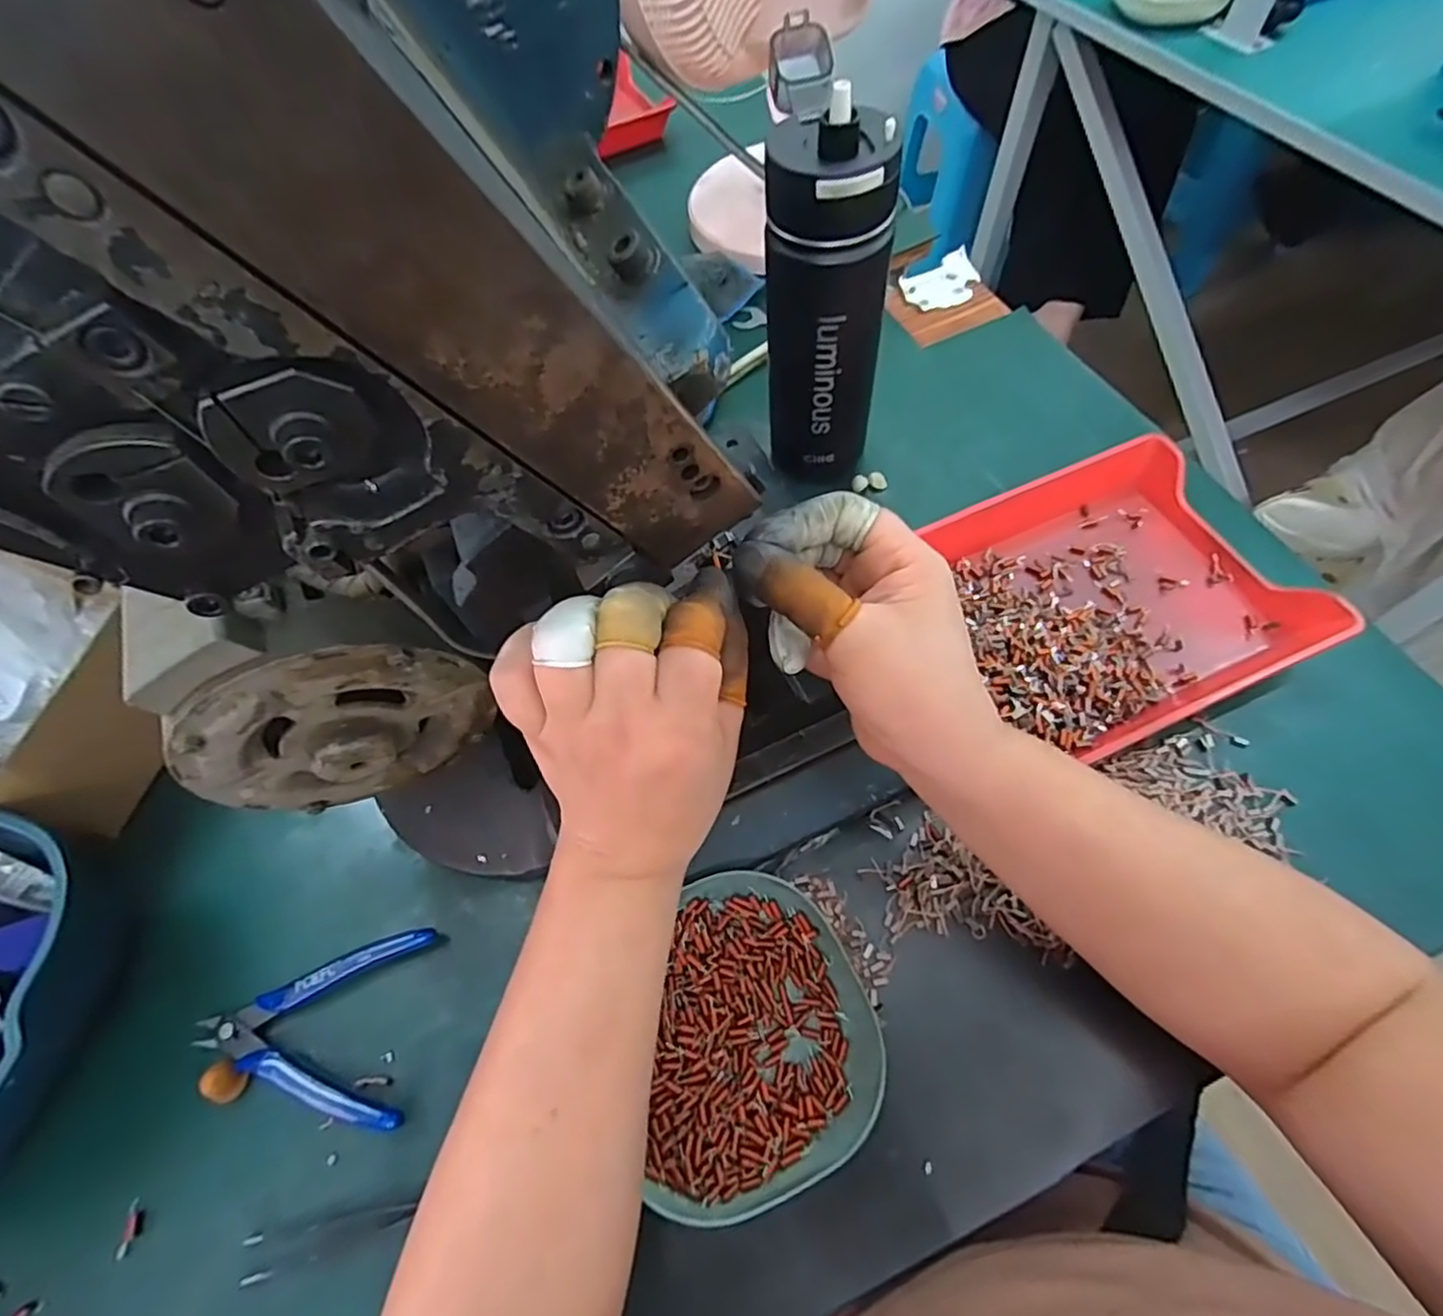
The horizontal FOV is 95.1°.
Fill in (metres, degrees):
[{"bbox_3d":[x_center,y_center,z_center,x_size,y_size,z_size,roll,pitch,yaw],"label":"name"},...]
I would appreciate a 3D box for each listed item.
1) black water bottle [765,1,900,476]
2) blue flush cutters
[{"bbox_3d":[0.066,-0.216,0.415,0.074,0.219,0.077,5,64,6],"label":"black water bottle"},{"bbox_3d":[-0.213,0.189,0.342,0.112,0.015,0.087,-2,63,3],"label":"blue flush cutters"}]

